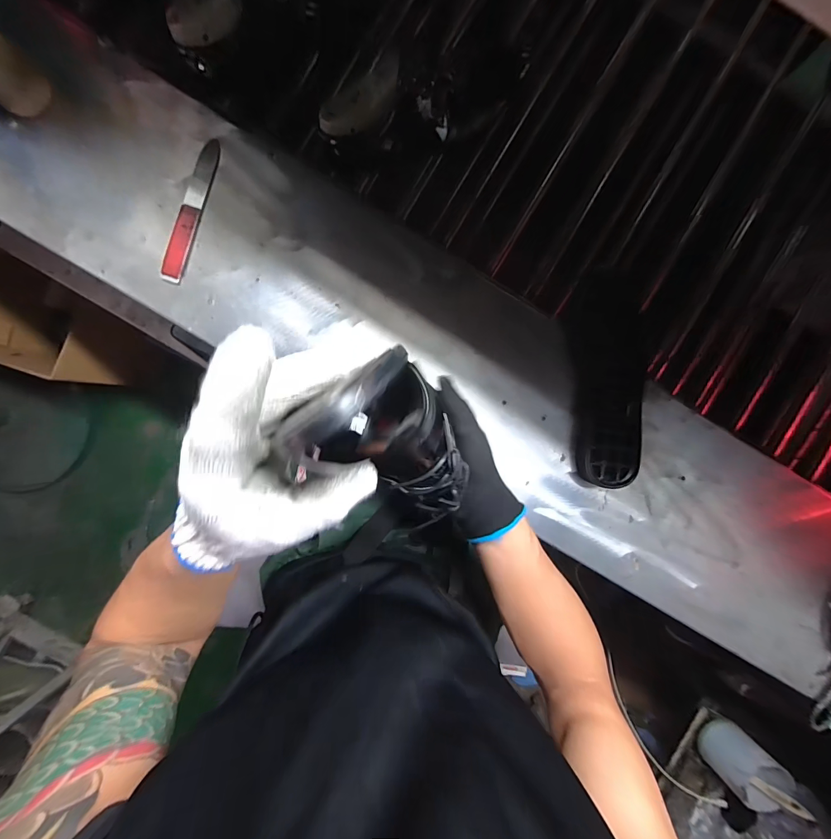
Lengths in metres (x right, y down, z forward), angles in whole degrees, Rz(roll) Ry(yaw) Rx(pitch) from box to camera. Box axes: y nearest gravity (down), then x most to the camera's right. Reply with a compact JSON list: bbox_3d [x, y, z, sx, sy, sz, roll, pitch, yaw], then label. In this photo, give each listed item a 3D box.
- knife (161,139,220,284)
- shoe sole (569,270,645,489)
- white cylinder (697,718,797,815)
[{"bbox_3d":[-0.256,-0.238,0.430,0.025,0.007,0.164,19,92,-2],"label":"knife"},{"bbox_3d":[0.231,-0.052,0.452,0.081,0.028,0.251,-2,92,-2],"label":"shoe sole"},{"bbox_3d":[0.584,0.615,0.674,0.098,0.084,0.089,44,90,-3],"label":"white cylinder"}]

